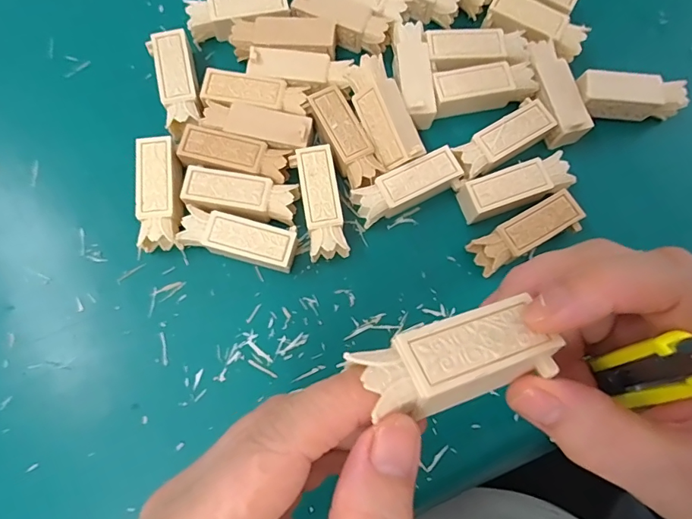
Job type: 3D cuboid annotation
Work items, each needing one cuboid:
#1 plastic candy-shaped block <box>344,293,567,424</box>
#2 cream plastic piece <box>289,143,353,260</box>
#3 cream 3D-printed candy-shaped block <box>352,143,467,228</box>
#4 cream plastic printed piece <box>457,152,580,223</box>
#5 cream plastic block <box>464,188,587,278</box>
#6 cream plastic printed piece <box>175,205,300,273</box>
[{"bbox_3d":[0.032,0.028,0.130,0.057,0.012,0.022,-13,77,-17],"label":"plastic candy-shaped block"},{"bbox_3d":[-0.015,-0.030,0.256,0.022,0.019,0.063,-10,77,-4],"label":"cream plastic piece"},{"bbox_3d":[0.035,-0.039,0.260,0.062,0.019,0.024,-26,79,-8],"label":"cream 3D-printed candy-shaped block"},{"bbox_3d":[0.097,-0.041,0.262,0.061,0.020,0.022,-21,78,-6],"label":"cream plastic printed piece"},{"bbox_3d":[0.100,-0.014,0.256,0.061,0.020,0.022,-26,79,-7],"label":"cream plastic block"},{"bbox_3d":[-0.058,-0.009,0.249,0.061,0.020,0.024,12,76,1],"label":"cream plastic printed piece"}]

